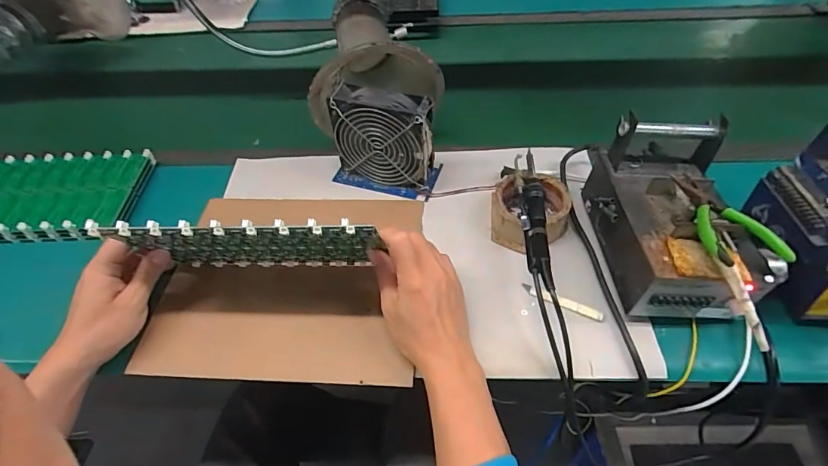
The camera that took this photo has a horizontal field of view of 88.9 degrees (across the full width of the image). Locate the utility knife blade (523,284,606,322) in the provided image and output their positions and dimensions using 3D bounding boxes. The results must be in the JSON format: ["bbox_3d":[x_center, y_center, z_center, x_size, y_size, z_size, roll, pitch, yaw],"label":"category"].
[{"bbox_3d":[0.154,0.072,0.440,0.084,0.009,0.010,23,55,21],"label":"utility knife blade"}]

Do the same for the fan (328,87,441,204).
[{"bbox_3d":[-0.039,-0.115,0.531,0.131,0.123,0.055,11,51,12],"label":"fan"}]

